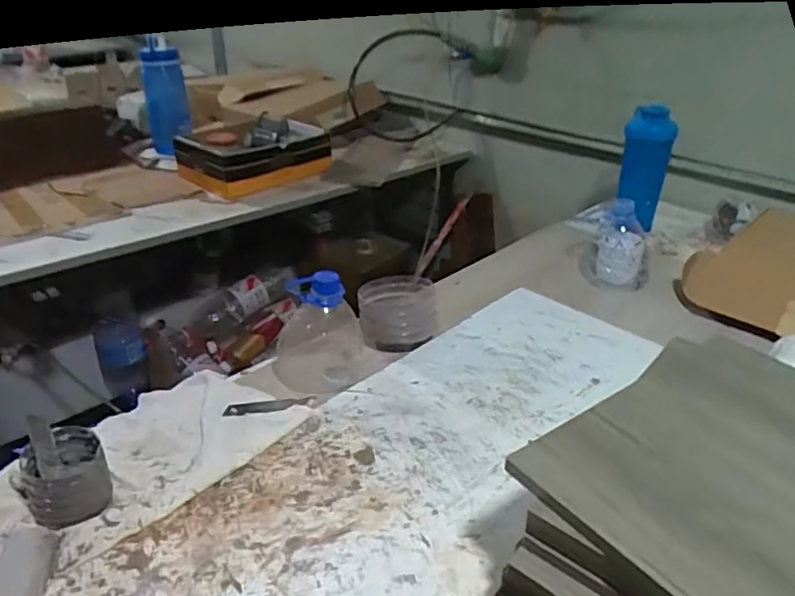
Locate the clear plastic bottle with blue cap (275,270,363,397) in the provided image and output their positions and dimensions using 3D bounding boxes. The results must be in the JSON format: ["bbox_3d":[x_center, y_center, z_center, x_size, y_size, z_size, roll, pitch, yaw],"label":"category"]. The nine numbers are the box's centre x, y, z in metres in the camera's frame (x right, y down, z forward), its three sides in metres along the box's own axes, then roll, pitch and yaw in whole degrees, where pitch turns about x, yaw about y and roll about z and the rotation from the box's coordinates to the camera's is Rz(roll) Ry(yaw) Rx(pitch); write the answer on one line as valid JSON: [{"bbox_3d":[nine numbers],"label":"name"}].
[{"bbox_3d":[-0.093,0.026,0.704,0.100,0.125,0.105,-2,30,-7],"label":"clear plastic bottle with blue cap"}]

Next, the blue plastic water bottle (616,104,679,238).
[{"bbox_3d":[0.438,-0.224,1.093,0.074,0.228,0.086,22,35,31],"label":"blue plastic water bottle"}]

